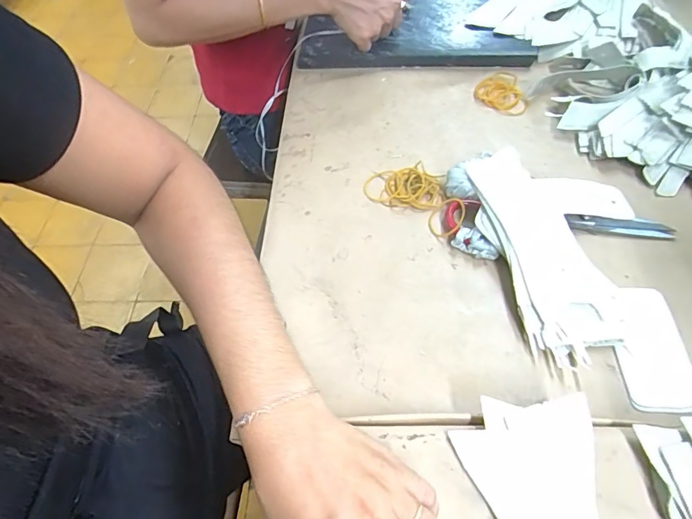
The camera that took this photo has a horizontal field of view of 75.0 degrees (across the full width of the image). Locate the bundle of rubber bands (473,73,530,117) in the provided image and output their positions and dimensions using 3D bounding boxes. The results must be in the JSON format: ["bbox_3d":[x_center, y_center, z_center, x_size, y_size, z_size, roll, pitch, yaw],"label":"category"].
[{"bbox_3d":[0.192,-0.207,0.564,0.059,0.006,0.076,-8,56,0],"label":"bundle of rubber bands"}]

